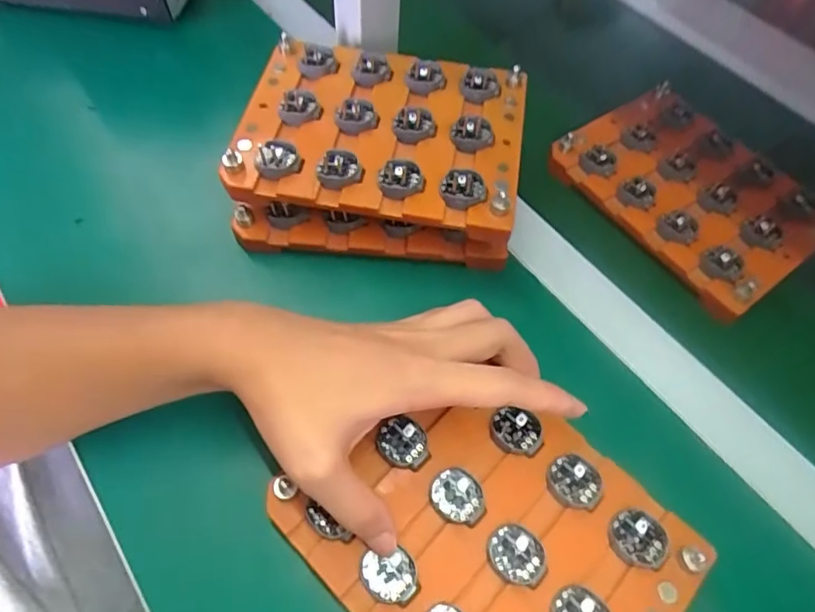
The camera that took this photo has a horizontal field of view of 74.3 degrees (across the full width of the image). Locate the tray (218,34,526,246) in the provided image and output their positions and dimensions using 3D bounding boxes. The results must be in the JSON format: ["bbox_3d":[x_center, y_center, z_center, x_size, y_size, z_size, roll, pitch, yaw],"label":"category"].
[{"bbox_3d":[-0.018,-0.119,0.361,0.186,0.025,0.138,11,58,3],"label":"tray"}]

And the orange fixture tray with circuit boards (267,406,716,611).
[{"bbox_3d":[0.044,0.115,0.270,0.170,0.012,0.143,40,64,19],"label":"orange fixture tray with circuit boards"}]

